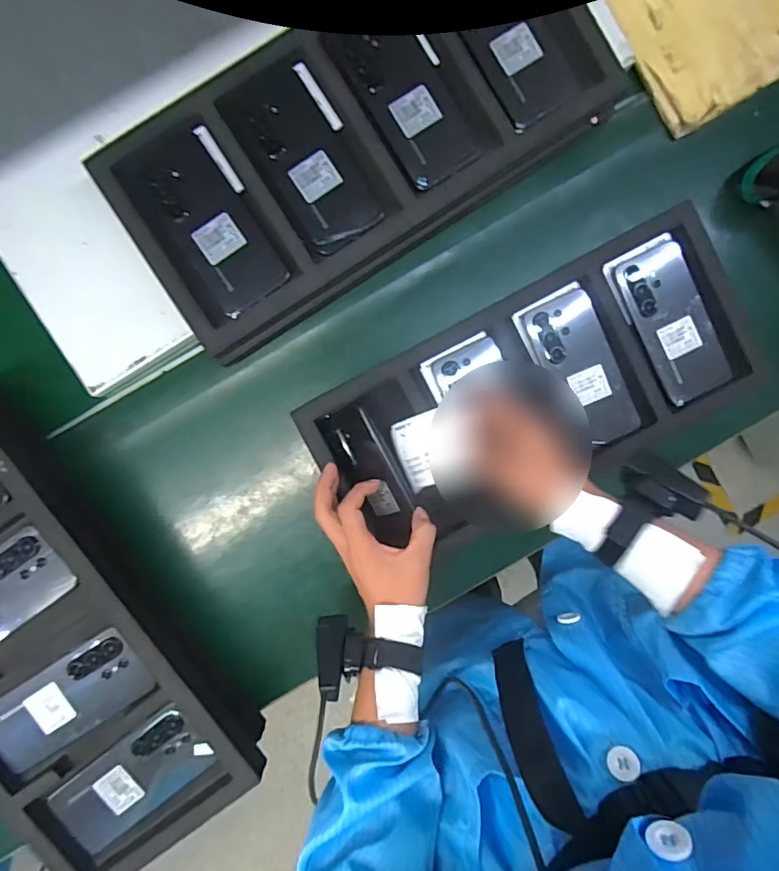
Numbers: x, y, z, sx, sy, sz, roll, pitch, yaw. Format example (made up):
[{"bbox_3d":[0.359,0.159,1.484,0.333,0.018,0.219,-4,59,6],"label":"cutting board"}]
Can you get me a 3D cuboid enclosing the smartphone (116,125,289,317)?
[{"bbox_3d":[-0.172,-0.209,0.489,0.084,0.007,0.176,-34,93,0],"label":"smartphone"}]

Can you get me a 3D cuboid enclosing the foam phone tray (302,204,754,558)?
[{"bbox_3d":[0.156,-0.050,0.548,0.481,0.054,0.217,-24,93,-4],"label":"foam phone tray"}]

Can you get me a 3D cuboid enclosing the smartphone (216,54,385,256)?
[{"bbox_3d":[-0.079,-0.271,0.489,0.092,0.008,0.177,-33,93,0],"label":"smartphone"}]

